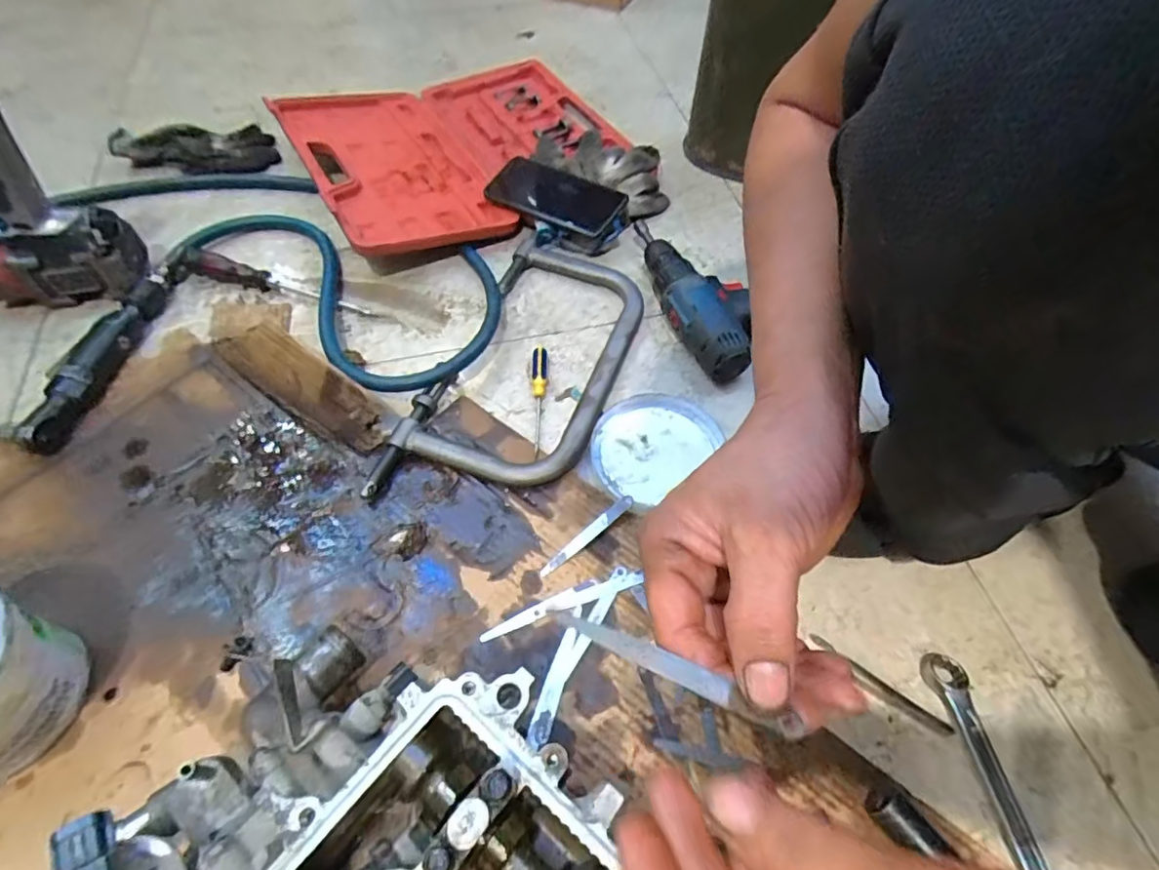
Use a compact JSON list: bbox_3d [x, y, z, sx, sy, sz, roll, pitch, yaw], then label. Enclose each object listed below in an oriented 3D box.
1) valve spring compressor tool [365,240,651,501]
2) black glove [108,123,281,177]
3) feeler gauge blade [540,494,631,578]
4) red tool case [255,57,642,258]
[{"bbox_3d":[-0.048,-0.070,0.566,0.166,0.040,0.335,17,59,9],"label":"valve spring compressor tool"},{"bbox_3d":[-0.498,-0.371,0.732,0.194,0.043,0.075,-10,59,-8],"label":"black glove"},{"bbox_3d":[0.006,0.083,0.471,0.096,0.004,0.010,-38,81,-13],"label":"feeler gauge blade"},{"bbox_3d":[-0.146,-0.388,0.738,0.406,0.060,0.337,-27,63,-17],"label":"red tool case"}]

